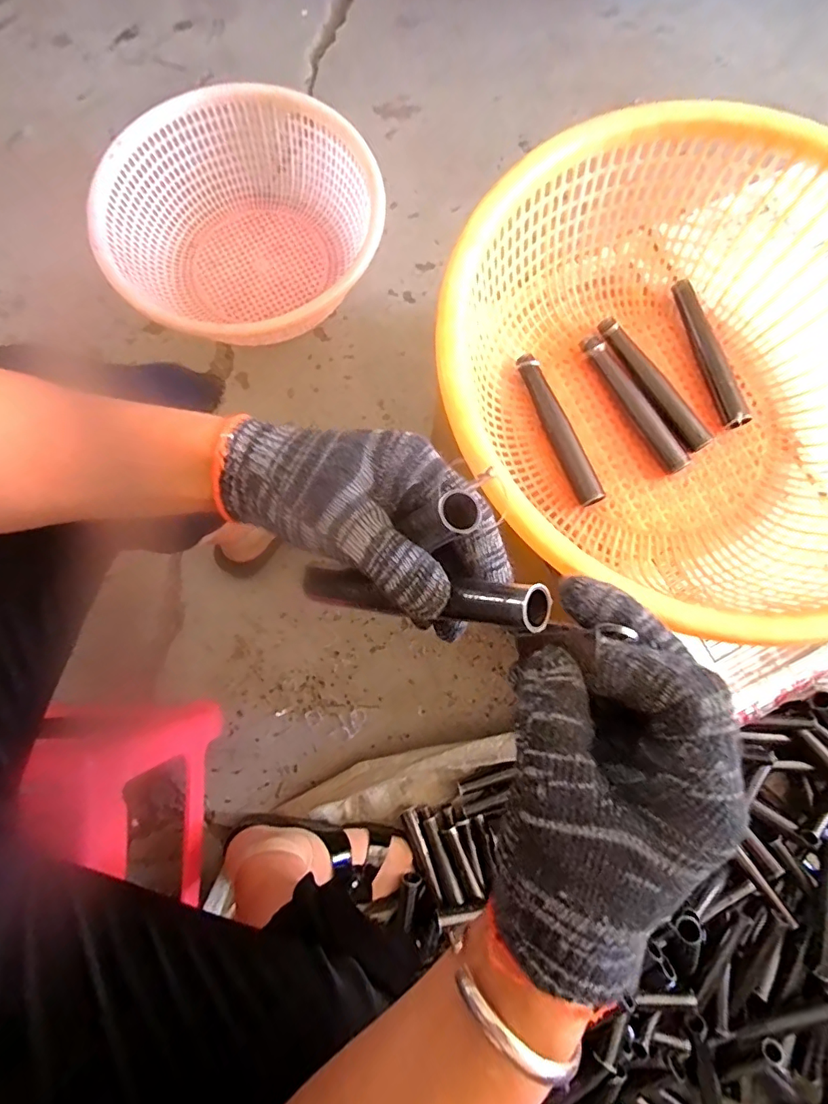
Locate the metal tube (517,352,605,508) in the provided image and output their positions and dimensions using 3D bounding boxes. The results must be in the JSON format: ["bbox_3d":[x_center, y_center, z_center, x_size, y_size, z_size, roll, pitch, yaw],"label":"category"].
[{"bbox_3d":[0.129,-0.110,0.460,0.020,0.024,0.146,-21,80,-4],"label":"metal tube"}]

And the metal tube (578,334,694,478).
[{"bbox_3d":[0.203,-0.138,0.469,0.025,0.025,0.146,-31,81,-6],"label":"metal tube"}]

